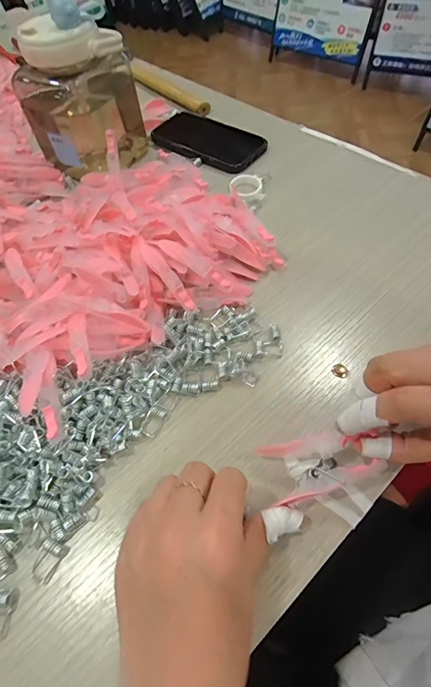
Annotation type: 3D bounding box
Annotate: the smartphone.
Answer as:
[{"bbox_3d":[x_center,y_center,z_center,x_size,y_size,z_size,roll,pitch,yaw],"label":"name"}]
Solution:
[{"bbox_3d":[-0.008,-0.266,0.490,0.148,0.011,0.074,33,65,24],"label":"smartphone"}]

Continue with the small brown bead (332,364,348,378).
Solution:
[{"bbox_3d":[0.098,0.021,0.294,0.011,0.004,0.011,9,57,11],"label":"small brown bead"}]

